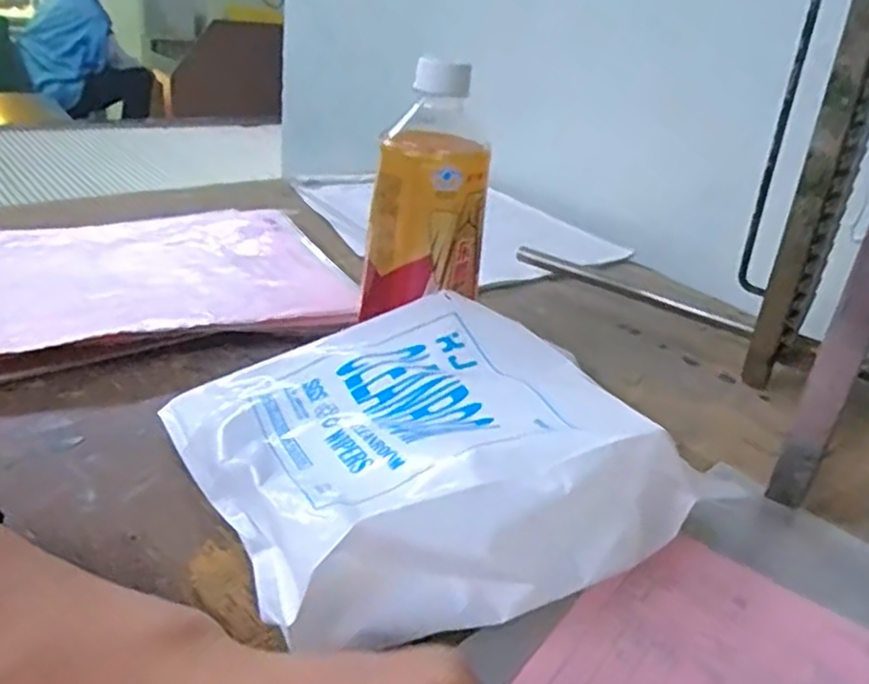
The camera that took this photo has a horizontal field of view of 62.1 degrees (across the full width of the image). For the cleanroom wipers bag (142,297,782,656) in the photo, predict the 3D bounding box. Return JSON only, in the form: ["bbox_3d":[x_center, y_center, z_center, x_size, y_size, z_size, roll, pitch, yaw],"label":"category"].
[{"bbox_3d":[-0.006,0.042,0.338,0.194,0.068,0.200,-9,32,-30],"label":"cleanroom wipers bag"}]

